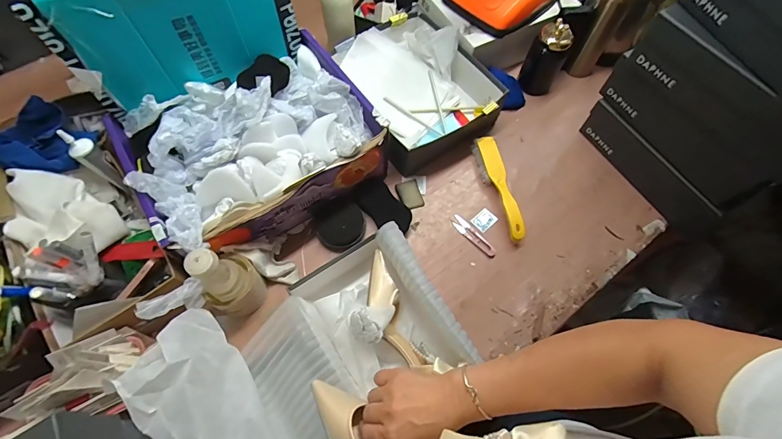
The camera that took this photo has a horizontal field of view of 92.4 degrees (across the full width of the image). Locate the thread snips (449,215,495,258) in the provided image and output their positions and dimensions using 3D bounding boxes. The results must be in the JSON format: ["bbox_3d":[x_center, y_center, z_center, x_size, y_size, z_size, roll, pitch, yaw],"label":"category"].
[{"bbox_3d":[0.160,0.032,0.728,0.025,0.004,0.107,-38,71,-16],"label":"thread snips"}]

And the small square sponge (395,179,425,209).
[{"bbox_3d":[0.040,-0.050,0.761,0.046,0.010,0.064,-21,67,-10],"label":"small square sponge"}]

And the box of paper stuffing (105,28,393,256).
[{"bbox_3d":[-0.243,-0.137,0.679,0.398,0.163,0.307,-31,70,-14],"label":"box of paper stuffing"}]

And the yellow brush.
[{"bbox_3d":[0.220,-0.062,0.753,0.049,0.042,0.232,-12,66,-7],"label":"yellow brush"}]

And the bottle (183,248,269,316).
[{"bbox_3d":[-0.249,0.096,0.587,0.064,0.178,0.083,24,67,10],"label":"bottle"}]

